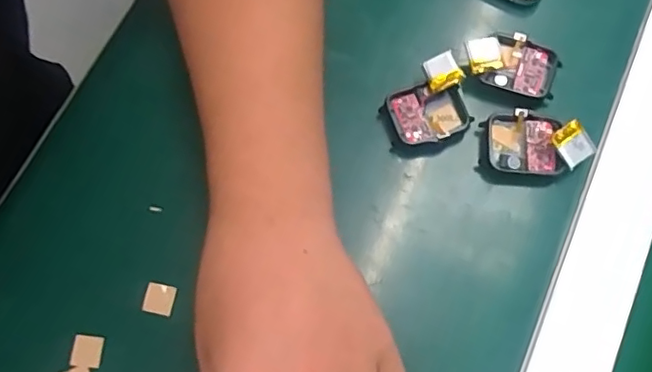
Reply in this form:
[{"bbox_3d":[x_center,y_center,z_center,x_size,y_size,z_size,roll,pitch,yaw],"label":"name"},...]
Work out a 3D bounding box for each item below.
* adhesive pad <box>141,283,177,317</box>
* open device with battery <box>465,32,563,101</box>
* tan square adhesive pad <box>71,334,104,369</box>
[{"bbox_3d":[-0.090,0.061,0.307,0.016,0.004,0.016,11,74,4],"label":"adhesive pad"},{"bbox_3d":[0.108,-0.071,0.335,0.053,0.018,0.035,20,75,7],"label":"open device with battery"},{"bbox_3d":[-0.126,0.087,0.299,0.015,0.004,0.016,4,73,2],"label":"tan square adhesive pad"}]

